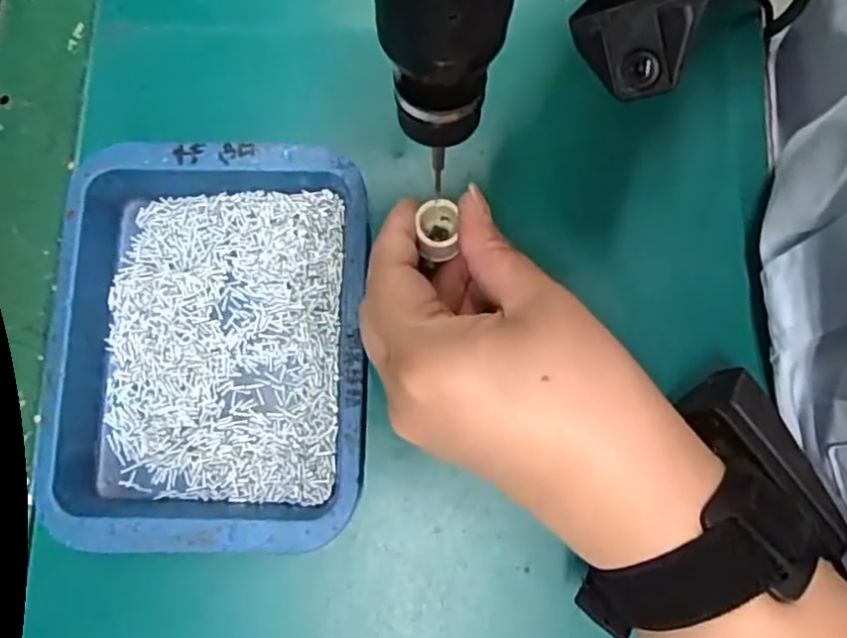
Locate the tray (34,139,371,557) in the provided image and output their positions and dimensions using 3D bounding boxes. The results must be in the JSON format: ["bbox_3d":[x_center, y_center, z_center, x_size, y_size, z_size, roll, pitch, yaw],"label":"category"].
[{"bbox_3d":[-0.083,0.009,0.266,0.119,0.026,0.156,-2,79,2],"label":"tray"}]

